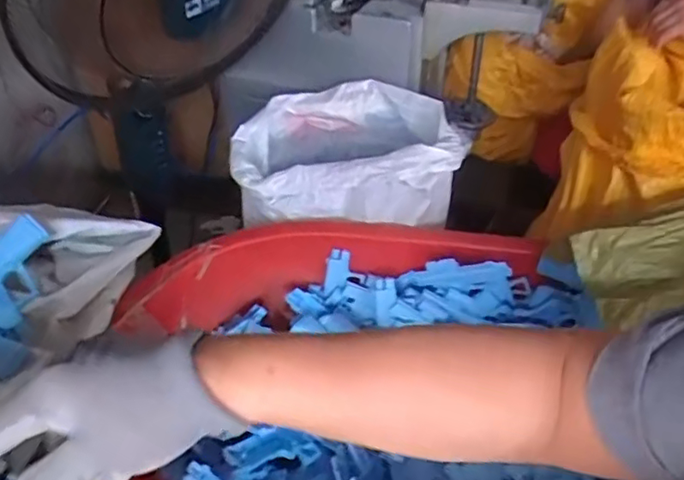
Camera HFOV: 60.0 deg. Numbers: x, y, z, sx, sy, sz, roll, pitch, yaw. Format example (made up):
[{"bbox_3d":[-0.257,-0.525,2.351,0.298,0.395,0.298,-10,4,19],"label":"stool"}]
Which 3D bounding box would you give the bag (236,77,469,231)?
[{"bbox_3d":[0.007,-0.135,1.062,0.408,0.236,0.285,10,39,13],"label":"bag"}]

